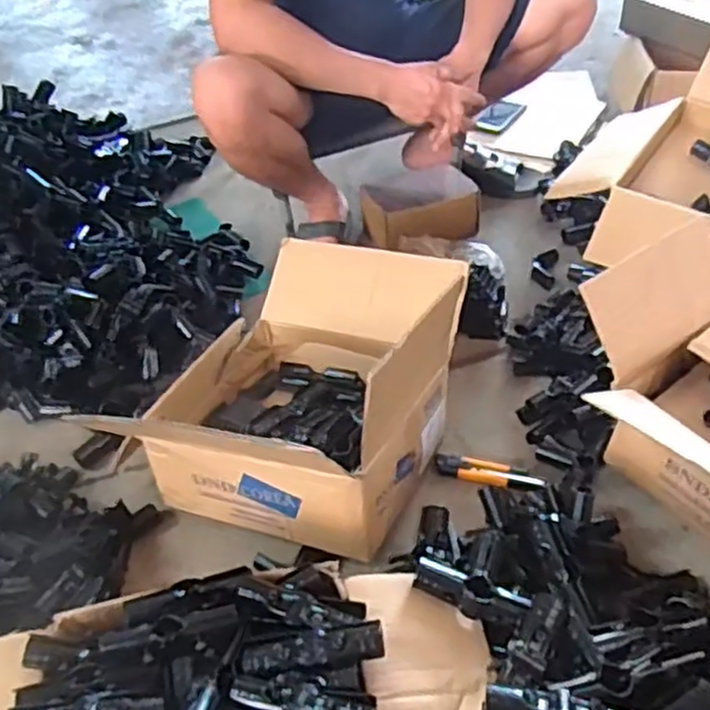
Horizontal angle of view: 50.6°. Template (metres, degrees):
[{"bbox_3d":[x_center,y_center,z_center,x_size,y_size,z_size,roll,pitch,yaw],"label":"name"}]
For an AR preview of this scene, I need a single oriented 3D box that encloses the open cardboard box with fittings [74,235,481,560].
[{"bbox_3d":[-0.050,0.008,1.046,0.346,0.262,0.445,13,46,21],"label":"open cardboard box with fittings"}]

